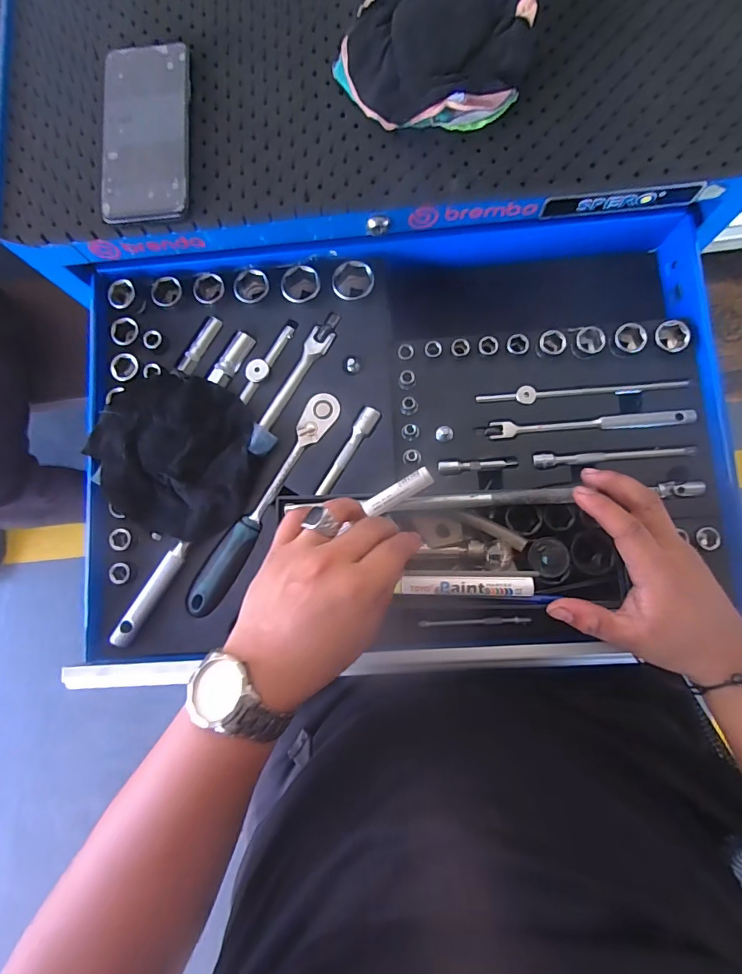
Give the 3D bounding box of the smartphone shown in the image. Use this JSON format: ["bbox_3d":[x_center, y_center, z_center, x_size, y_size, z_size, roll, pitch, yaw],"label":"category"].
[{"bbox_3d":[-0.195,-0.308,0.392,0.075,0.009,0.161,-3,82,3],"label":"smartphone"}]

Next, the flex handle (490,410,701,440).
[{"bbox_3d":[0.203,-0.060,0.424,0.185,0.013,0.016,-4,82,3],"label":"flex handle"}]

